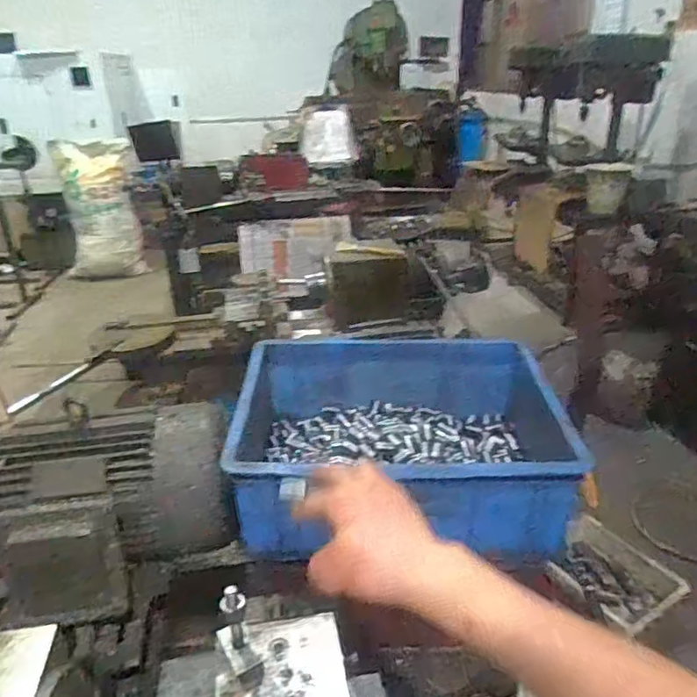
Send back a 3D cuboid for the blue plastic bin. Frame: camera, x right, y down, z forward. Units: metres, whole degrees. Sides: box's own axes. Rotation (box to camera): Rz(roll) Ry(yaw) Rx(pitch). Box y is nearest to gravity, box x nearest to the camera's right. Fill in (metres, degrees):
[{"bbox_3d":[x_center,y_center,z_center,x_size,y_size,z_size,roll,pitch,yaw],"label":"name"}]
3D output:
[{"bbox_3d":[0.060,0.108,0.778,0.394,0.134,0.313,-1,25,0],"label":"blue plastic bin"}]

